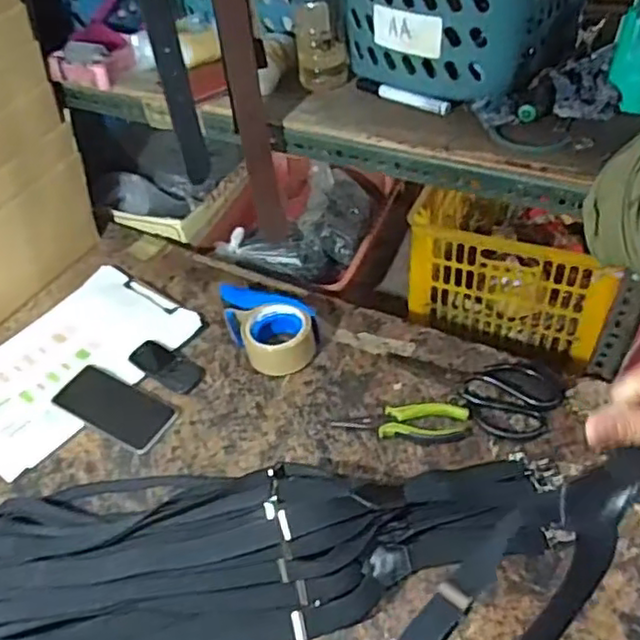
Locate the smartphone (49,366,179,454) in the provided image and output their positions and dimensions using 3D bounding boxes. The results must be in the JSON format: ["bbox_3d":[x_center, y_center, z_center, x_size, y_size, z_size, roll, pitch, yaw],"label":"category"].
[{"bbox_3d":[-0.275,0.115,0.875,0.169,0.009,0.076,21,52,26],"label":"smartphone"}]

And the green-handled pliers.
[{"bbox_3d":[0.100,0.128,0.798,0.161,0.019,0.058,-2,45,6],"label":"green-handled pliers"}]

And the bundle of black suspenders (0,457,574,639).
[{"bbox_3d":[-0.062,0.214,0.690,0.603,0.085,0.229,-10,45,-2],"label":"bundle of black suspenders"}]

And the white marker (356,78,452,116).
[{"bbox_3d":[0.099,-0.280,0.811,0.139,0.020,0.014,29,54,30],"label":"white marker"}]

